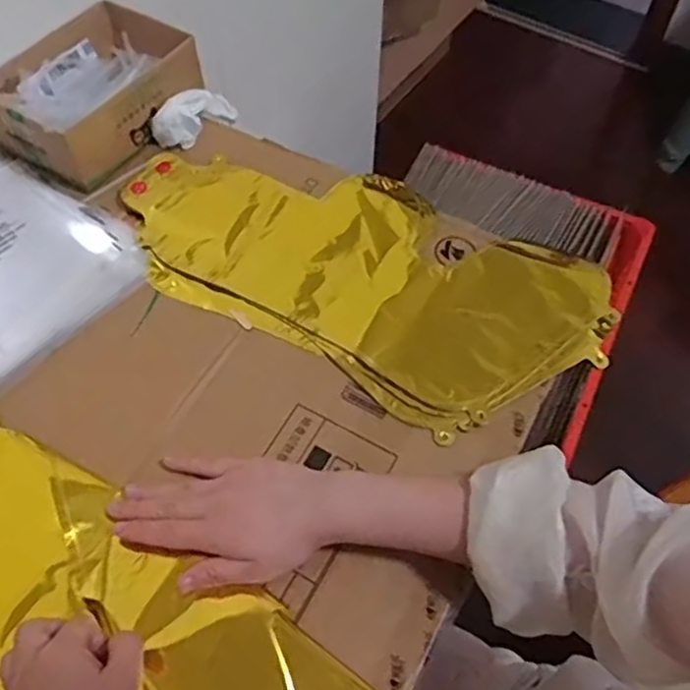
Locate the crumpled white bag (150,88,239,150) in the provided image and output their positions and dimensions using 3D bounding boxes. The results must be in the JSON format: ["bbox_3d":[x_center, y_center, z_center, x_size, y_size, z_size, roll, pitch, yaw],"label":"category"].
[{"bbox_3d":[-0.150,-0.240,0.713,0.043,0.043,0.103,27,43,14],"label":"crumpled white bag"}]

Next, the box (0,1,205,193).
[{"bbox_3d":[-0.255,-0.253,0.688,0.145,0.066,0.183,30,62,15],"label":"box"}]

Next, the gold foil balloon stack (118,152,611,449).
[{"bbox_3d":[0.010,-0.075,0.617,0.427,0.019,0.217,27,62,14],"label":"gold foil balloon stack"}]

